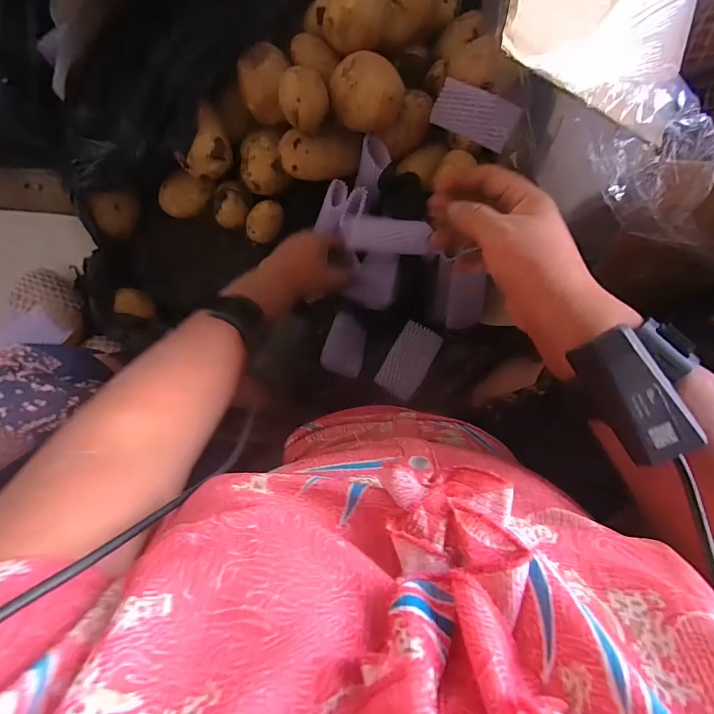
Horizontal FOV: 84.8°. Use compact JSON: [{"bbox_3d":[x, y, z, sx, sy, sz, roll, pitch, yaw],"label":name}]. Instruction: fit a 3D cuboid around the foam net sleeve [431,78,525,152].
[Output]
[{"bbox_3d":[0.147,-0.303,0.489,0.100,0.009,0.053,24,134,1],"label":"foam net sleeve"}]

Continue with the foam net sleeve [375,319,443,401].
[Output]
[{"bbox_3d":[0.074,0.005,0.558,0.058,0.025,0.102,30,96,1],"label":"foam net sleeve"}]

